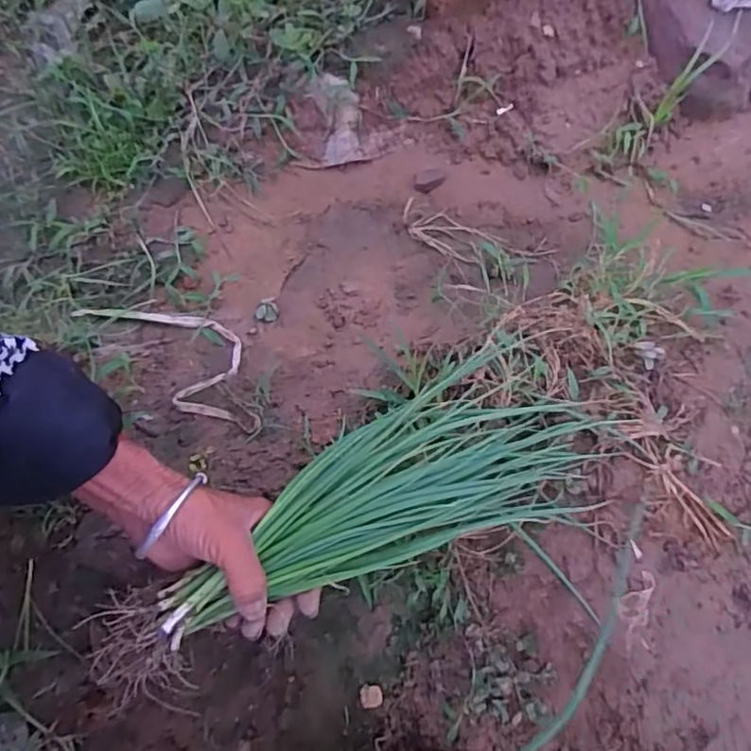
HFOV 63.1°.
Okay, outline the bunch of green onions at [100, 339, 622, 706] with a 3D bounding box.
[{"bbox_3d":[-0.011,0.097,0.447,0.376,0.053,0.129,-22,71,-20],"label":"bunch of green onions"}]

